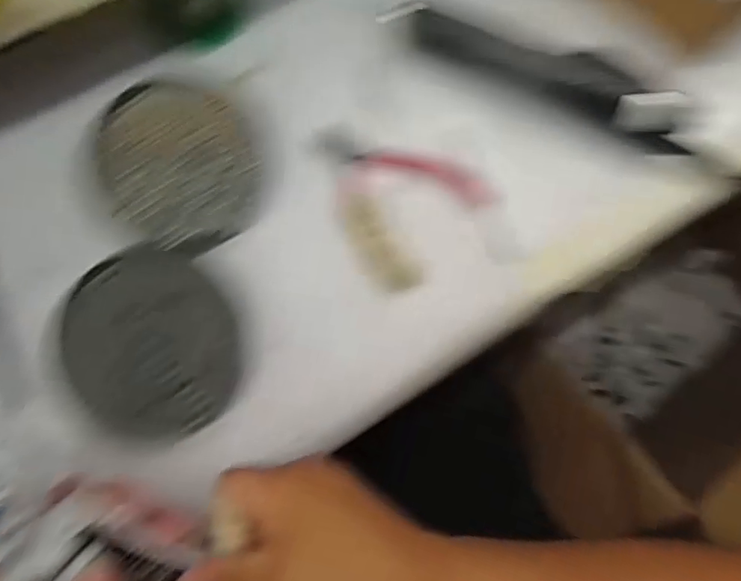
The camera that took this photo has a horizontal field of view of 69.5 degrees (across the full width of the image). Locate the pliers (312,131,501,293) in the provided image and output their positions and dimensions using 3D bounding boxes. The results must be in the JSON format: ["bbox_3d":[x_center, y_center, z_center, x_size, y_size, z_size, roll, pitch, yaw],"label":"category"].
[{"bbox_3d":[0.011,-0.065,0.355,0.112,0.010,0.101,40,81,7],"label":"pliers"}]

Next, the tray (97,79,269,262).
[{"bbox_3d":[-0.122,-0.083,0.343,0.098,0.013,0.111,-35,81,-7],"label":"tray"}]

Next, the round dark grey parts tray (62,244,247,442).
[{"bbox_3d":[-0.132,0.031,0.322,0.097,0.008,0.114,-18,79,-4],"label":"round dark grey parts tray"}]

